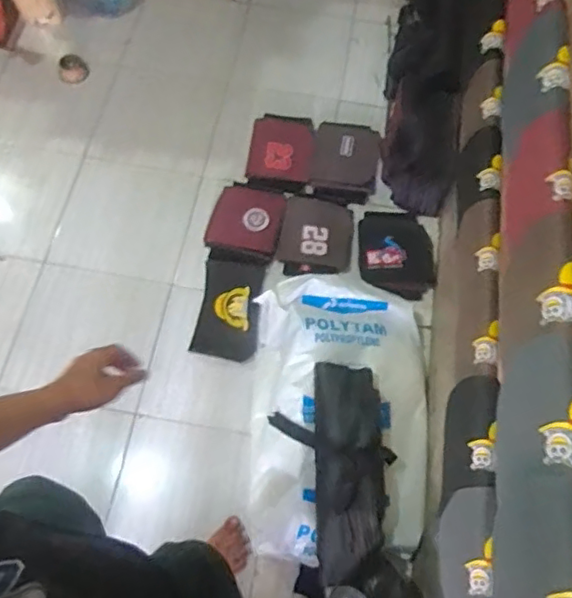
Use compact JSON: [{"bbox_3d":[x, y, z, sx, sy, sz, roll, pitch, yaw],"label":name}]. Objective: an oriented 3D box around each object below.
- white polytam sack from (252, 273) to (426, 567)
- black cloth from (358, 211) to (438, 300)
[{"bbox_3d":[0.145,0.299,1.574,0.460,0.152,0.747,1,69,-2],"label":"white polytam sack"},{"bbox_3d":[0.341,-0.143,1.795,0.232,0.059,0.288,2,69,-2],"label":"black cloth"}]

